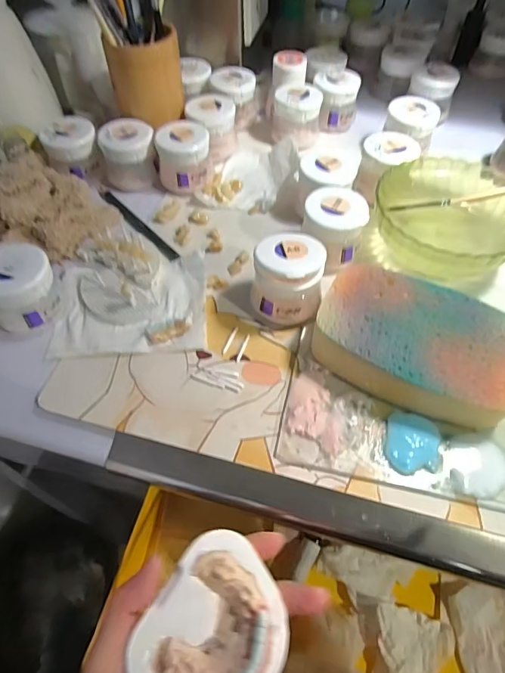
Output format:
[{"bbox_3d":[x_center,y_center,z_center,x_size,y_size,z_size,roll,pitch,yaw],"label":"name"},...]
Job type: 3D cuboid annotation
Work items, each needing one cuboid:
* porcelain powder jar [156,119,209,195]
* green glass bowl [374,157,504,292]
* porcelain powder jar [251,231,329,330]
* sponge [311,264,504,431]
[{"bbox_3d":[-0.066,-0.172,0.412,0.049,0.045,0.046,1,60,-1],"label":"porcelain powder jar"},{"bbox_3d":[0.165,-0.094,0.363,0.120,0.048,0.129,5,55,4],"label":"green glass bowl"},{"bbox_3d":[0.026,-0.040,0.319,0.050,0.056,0.048,0,55,0],"label":"porcelain powder jar"},{"bbox_3d":[0.112,0.005,0.294,0.133,0.033,0.089,25,59,17],"label":"sponge"}]

